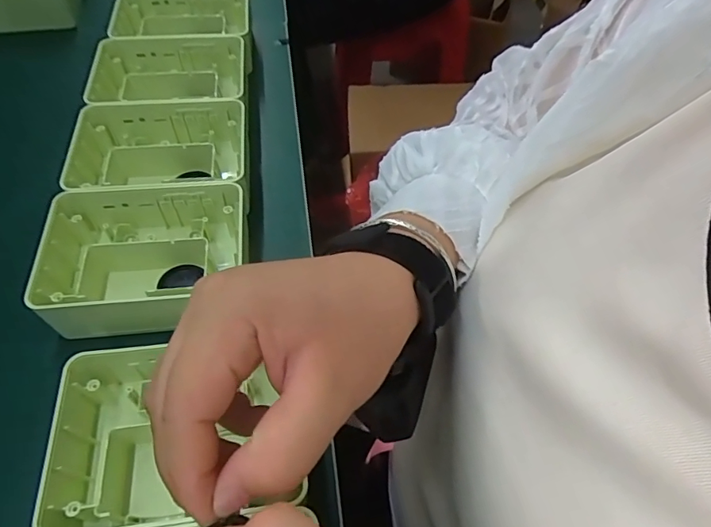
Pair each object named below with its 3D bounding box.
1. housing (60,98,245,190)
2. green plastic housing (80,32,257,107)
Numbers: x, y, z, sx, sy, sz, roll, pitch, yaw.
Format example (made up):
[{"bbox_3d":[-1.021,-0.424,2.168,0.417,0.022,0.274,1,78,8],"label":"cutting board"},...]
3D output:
[{"bbox_3d":[-0.167,-0.088,0.433,0.141,0.057,0.101,-7,53,-7],"label":"housing"},{"bbox_3d":[-0.181,-0.177,0.488,0.152,0.051,0.102,-6,53,-6],"label":"green plastic housing"}]

